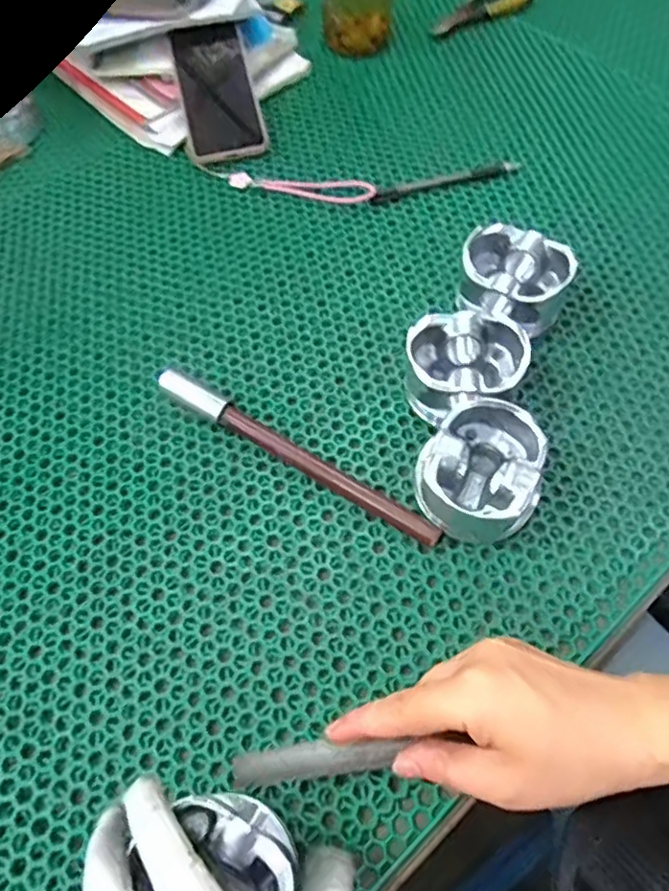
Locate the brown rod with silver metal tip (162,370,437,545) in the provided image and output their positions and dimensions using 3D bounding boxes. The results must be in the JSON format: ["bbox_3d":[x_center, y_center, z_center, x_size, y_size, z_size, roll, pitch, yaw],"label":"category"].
[{"bbox_3d":[-0.032,0.004,0.456,0.245,0.019,0.017,29,67,17],"label":"brown rod with silver metal tip"}]

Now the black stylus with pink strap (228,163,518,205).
[{"bbox_3d":[0.035,-0.254,0.595,0.277,0.011,0.051,0,61,3],"label":"black stylus with pink strap"}]

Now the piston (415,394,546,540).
[{"bbox_3d":[0.100,0.018,0.420,0.080,0.054,0.089,33,68,19],"label":"piston"}]

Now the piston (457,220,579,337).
[{"bbox_3d":[0.142,-0.130,0.499,0.084,0.053,0.074,25,66,16],"label":"piston"}]

